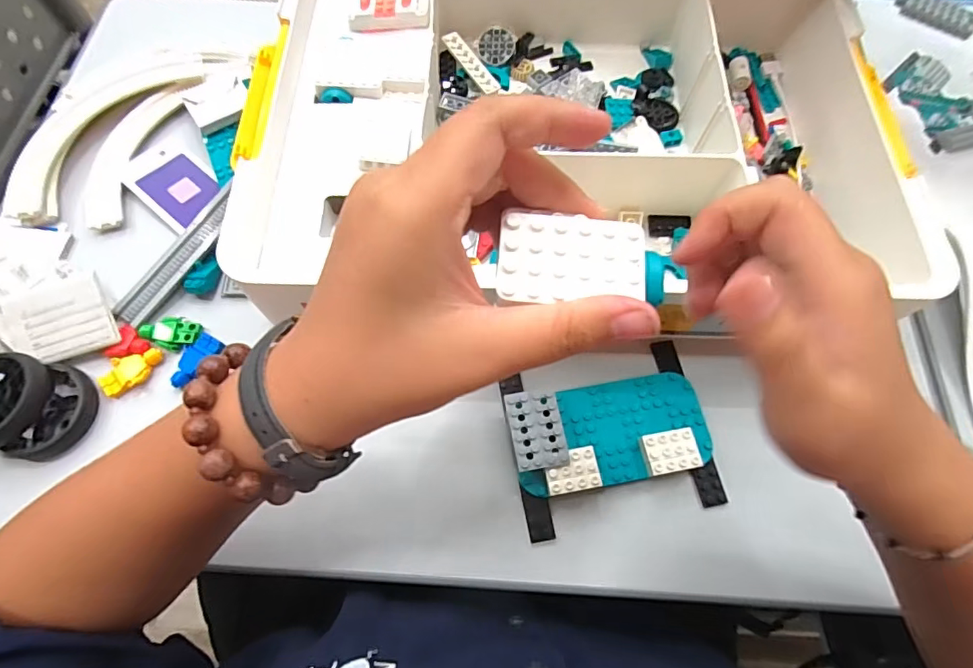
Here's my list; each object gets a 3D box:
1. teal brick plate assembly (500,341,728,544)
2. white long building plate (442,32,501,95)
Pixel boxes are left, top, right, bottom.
[{"bbox_3d":[0.079,0.064,0.317,0.124,0.022,0.099,-9,69,-5],"label":"teal brick plate assembly"},{"bbox_3d":[-0.013,-0.230,0.427,0.015,0.004,0.066,-37,86,-10],"label":"white long building plate"}]

